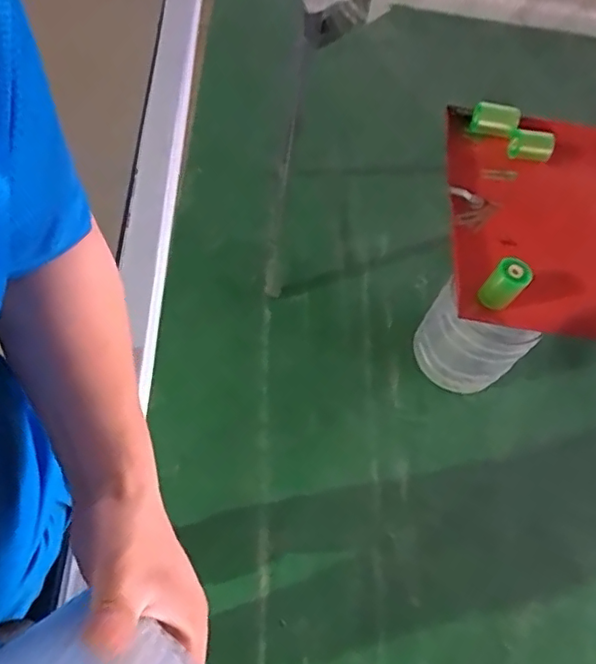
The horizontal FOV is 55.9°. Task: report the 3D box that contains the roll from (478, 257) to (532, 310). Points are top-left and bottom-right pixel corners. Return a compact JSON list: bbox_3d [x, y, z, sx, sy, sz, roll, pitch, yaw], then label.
[{"bbox_3d":[0.376,-0.088,1.011,0.057,0.100,0.059,4,62,-7],"label":"roll"}]

